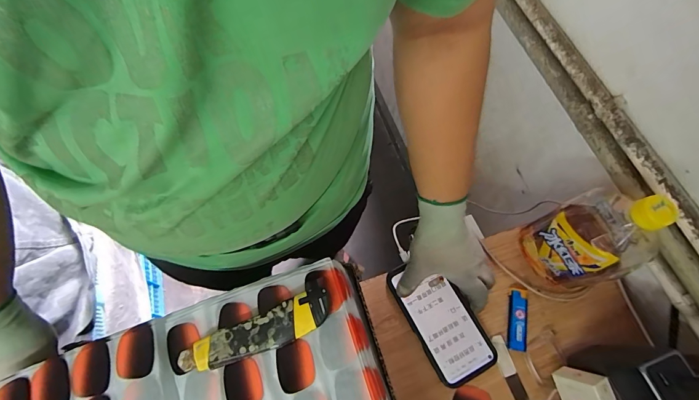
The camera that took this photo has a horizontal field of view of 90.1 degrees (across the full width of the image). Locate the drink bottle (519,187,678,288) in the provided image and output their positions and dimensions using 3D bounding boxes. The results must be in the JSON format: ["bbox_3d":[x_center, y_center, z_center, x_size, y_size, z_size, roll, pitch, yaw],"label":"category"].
[{"bbox_3d":[0.289,0.044,0.409,0.088,0.198,0.094,-23,70,-7],"label":"drink bottle"}]

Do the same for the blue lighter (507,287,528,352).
[{"bbox_3d":[0.227,0.160,0.471,0.023,0.011,0.081,9,69,5],"label":"blue lighter"}]

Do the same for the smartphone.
[{"bbox_3d":[0.122,0.158,0.474,0.080,0.009,0.162,-26,70,-9],"label":"smartphone"}]

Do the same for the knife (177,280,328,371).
[{"bbox_3d":[-0.094,0.137,0.354,0.156,0.020,0.042,-25,70,-8],"label":"knife"}]

